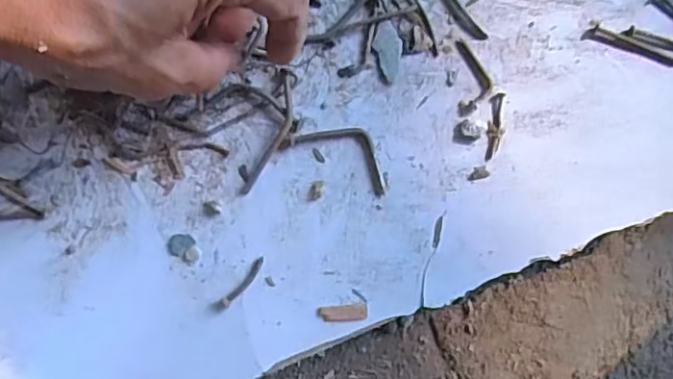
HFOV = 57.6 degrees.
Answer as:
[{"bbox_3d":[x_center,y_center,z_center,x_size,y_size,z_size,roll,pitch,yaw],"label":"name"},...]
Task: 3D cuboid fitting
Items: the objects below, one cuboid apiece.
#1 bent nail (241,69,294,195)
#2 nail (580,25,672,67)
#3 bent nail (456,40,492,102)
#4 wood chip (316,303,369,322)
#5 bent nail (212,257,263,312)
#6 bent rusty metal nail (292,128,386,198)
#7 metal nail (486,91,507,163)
[{"bbox_3d":[-0.033,-0.029,0.322,0.013,0.009,0.068,19,83,-6],"label":"bent nail"},{"bbox_3d":[0.161,-0.078,0.333,0.051,0.012,0.009,21,83,-6],"label":"nail"},{"bbox_3d":[0.074,-0.065,0.331,0.010,0.004,0.034,-21,89,-9],"label":"bent nail"},{"bbox_3d":[0.003,0.064,0.318,0.025,0.004,0.009,-6,87,-9],"label":"wood chip"},{"bbox_3d":[-0.050,0.050,0.316,0.007,0.004,0.035,45,81,-3],"label":"bent nail"},{"bbox_3d":[0.008,-0.021,0.324,0.054,0.004,0.024,34,82,-5],"label":"bent rusty metal nail"},{"bbox_3d":[0.086,-0.034,0.327,0.009,0.004,0.036,4,85,-8],"label":"metal nail"}]

